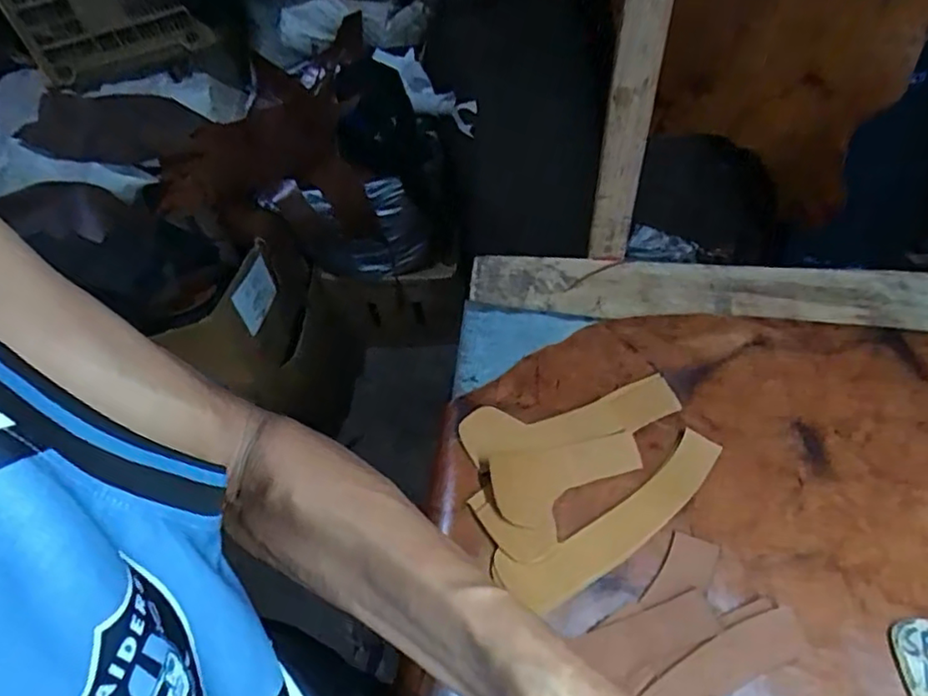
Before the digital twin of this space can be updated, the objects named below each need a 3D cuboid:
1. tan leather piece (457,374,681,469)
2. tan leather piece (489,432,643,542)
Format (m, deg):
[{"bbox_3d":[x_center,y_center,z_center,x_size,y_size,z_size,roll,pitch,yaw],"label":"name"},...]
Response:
[{"bbox_3d":[0.092,0.060,0.555,0.191,0.010,0.052,-14,45,-6],"label":"tan leather piece"},{"bbox_3d":[0.087,0.112,0.514,0.124,0.006,0.068,-10,54,-8],"label":"tan leather piece"}]

